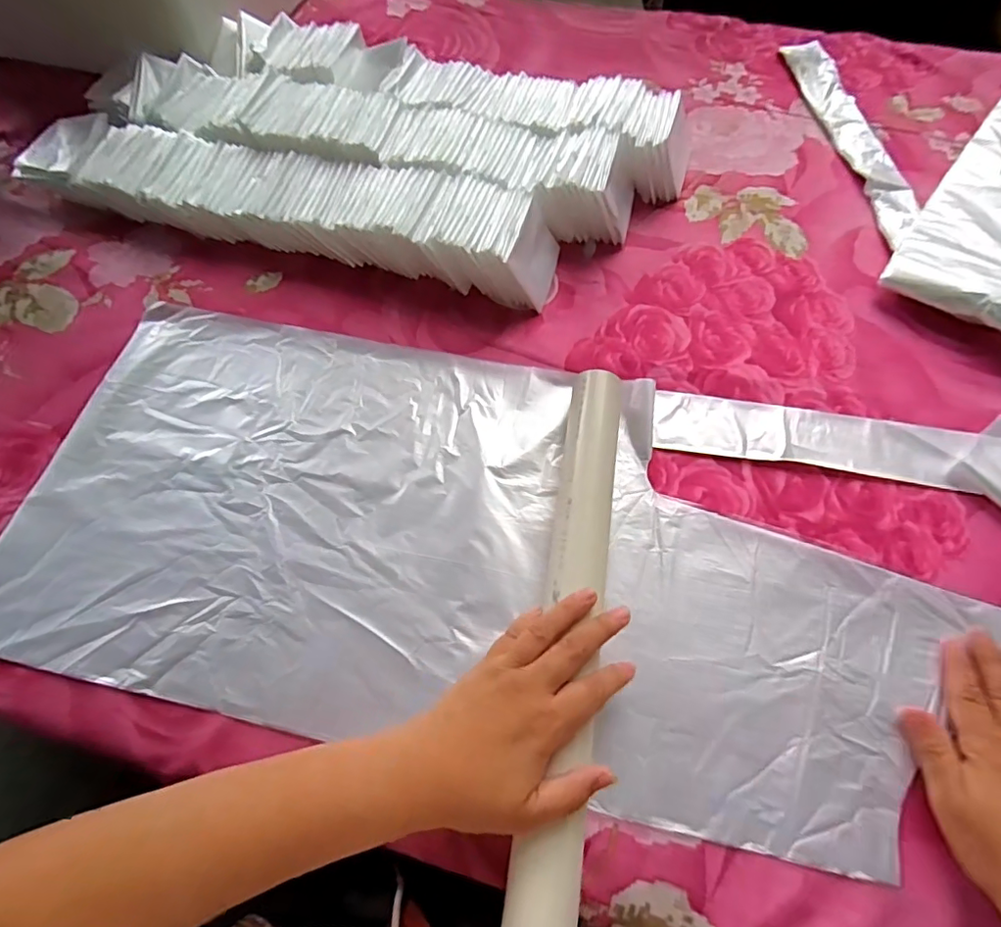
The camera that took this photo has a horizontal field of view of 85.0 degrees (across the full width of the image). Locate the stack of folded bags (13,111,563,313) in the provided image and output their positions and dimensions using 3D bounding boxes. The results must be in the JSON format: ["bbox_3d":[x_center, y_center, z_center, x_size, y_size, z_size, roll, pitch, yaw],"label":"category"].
[{"bbox_3d":[-0.194,-0.251,0.529,0.513,0.064,0.098,13,65,7],"label":"stack of folded bags"}]

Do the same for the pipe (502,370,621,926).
[{"bbox_3d":[0.049,0.095,0.361,0.041,0.032,0.359,8,65,5],"label":"pipe"}]

